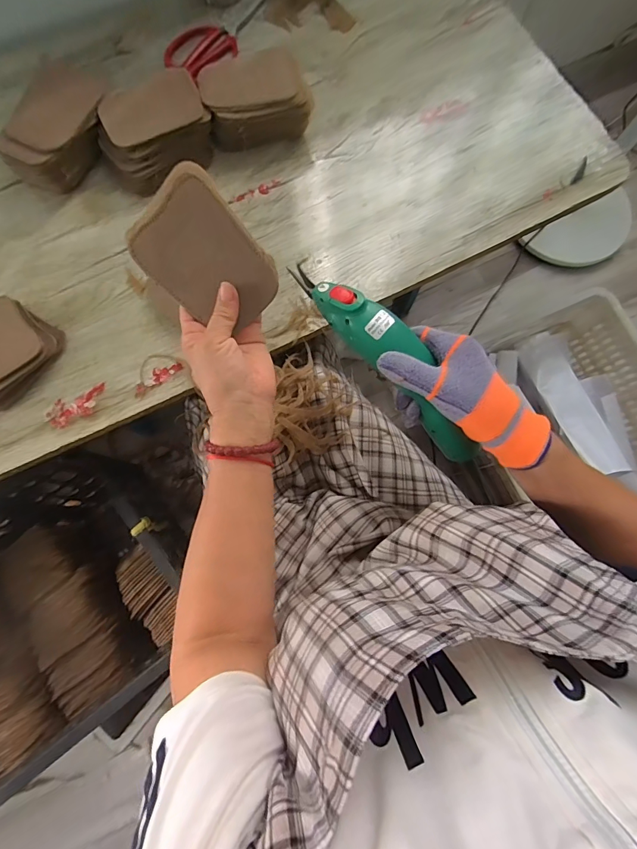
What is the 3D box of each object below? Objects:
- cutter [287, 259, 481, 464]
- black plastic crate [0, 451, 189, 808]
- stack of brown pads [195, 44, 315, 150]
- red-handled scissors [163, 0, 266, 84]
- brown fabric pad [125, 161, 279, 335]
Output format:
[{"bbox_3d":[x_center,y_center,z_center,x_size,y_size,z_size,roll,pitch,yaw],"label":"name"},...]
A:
[{"bbox_3d":[0.062,-0.063,0.348,0.047,0.048,0.224,-41,93,-9],"label":"cutter"},{"bbox_3d":[-0.433,0.291,0.581,0.466,0.203,0.309,-42,80,-9],"label":"black plastic crate"},{"bbox_3d":[-0.083,-0.427,0.519,0.132,0.058,0.108,-13,77,-3],"label":"stack of brown pads"},{"bbox_3d":[-0.140,-0.578,0.576,0.077,0.008,0.198,44,80,9],"label":"red-handled scissors"},{"bbox_3d":[-0.096,-0.142,0.332,0.088,0.008,0.121,-41,104,18],"label":"brown fabric pad"}]

